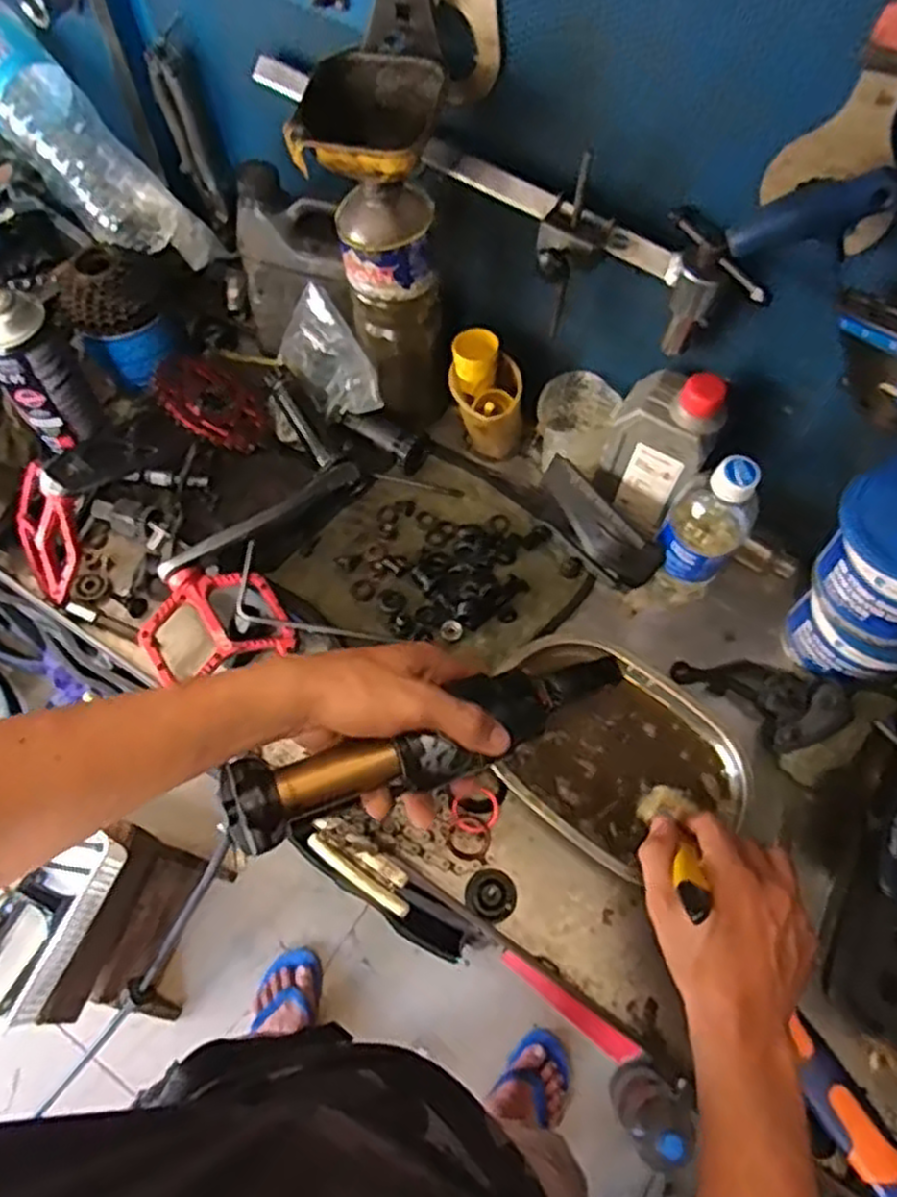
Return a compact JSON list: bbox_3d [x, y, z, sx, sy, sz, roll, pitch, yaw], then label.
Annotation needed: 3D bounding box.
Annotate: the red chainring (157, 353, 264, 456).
[{"bbox_3d":[-0.231,-0.188,0.747,0.117,0.014,0.098,36,47,0],"label":"red chainring"}]

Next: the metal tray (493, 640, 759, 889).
[{"bbox_3d":[0.133,0.123,0.625,0.206,0.017,0.159,33,68,14],"label":"metal tray"}]

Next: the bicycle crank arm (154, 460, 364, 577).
[{"bbox_3d":[-0.165,-0.072,0.685,0.197,0.039,0.021,-37,70,-17],"label":"bicycle crank arm"}]

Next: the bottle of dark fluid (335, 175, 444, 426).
[{"bbox_3d":[-0.045,-0.240,0.666,0.081,0.226,0.067,-9,64,-5],"label":"bottle of dark fluid"}]

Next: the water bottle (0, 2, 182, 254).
[{"bbox_3d":[-0.399,-0.477,0.765,0.093,0.078,0.308,-45,101,-19],"label":"water bottle"}]

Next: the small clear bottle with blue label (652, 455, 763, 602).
[{"bbox_3d":[0.215,-0.063,0.642,0.057,0.169,0.072,30,67,13],"label":"small clear bottle with blue label"}]

